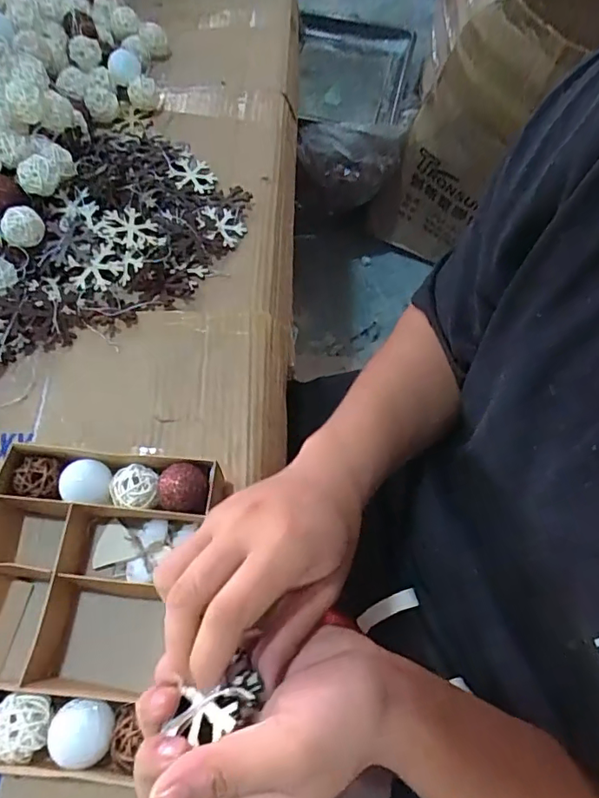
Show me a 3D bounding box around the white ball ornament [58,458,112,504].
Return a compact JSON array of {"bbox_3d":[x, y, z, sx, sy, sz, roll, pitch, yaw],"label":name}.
[{"bbox_3d":[-0.164,0.069,0.410,0.034,0.037,0.037,-7,62,-4],"label":"white ball ornament"}]

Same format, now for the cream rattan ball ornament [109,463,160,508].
[{"bbox_3d":[-0.127,0.073,0.411,0.036,0.037,0.037,0,61,0],"label":"cream rattan ball ornament"}]

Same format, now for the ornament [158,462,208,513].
[{"bbox_3d":[-0.086,0.071,0.396,0.034,0.040,0.034,-9,62,-5],"label":"ornament"}]

